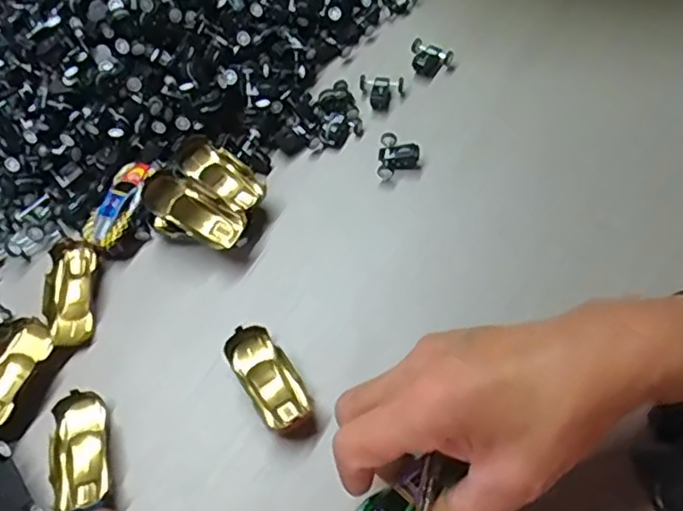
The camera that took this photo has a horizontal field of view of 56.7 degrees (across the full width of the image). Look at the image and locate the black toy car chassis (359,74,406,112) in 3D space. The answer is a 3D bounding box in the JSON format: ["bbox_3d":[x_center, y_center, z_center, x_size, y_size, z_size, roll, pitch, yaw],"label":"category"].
[{"bbox_3d":[0.030,-0.120,0.460,0.032,0.010,0.026,1,59,4],"label":"black toy car chassis"}]

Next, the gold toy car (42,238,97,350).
[{"bbox_3d":[-0.166,0.023,0.387,0.029,0.013,0.067,-7,58,-1],"label":"gold toy car"}]

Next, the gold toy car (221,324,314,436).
[{"bbox_3d":[-0.039,0.068,0.348,0.028,0.015,0.062,-31,62,-15],"label":"gold toy car"}]

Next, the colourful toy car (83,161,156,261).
[{"bbox_3d":[-0.138,-0.029,0.409,0.031,0.021,0.064,13,60,11],"label":"colourful toy car"}]

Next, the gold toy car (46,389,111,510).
[{"bbox_3d":[-0.137,0.103,0.332,0.028,0.014,0.063,-14,59,-5],"label":"gold toy car"}]

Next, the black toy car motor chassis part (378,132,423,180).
[{"bbox_3d":[0.039,-0.066,0.426,0.028,0.014,0.034,7,59,8],"label":"black toy car motor chassis part"}]

